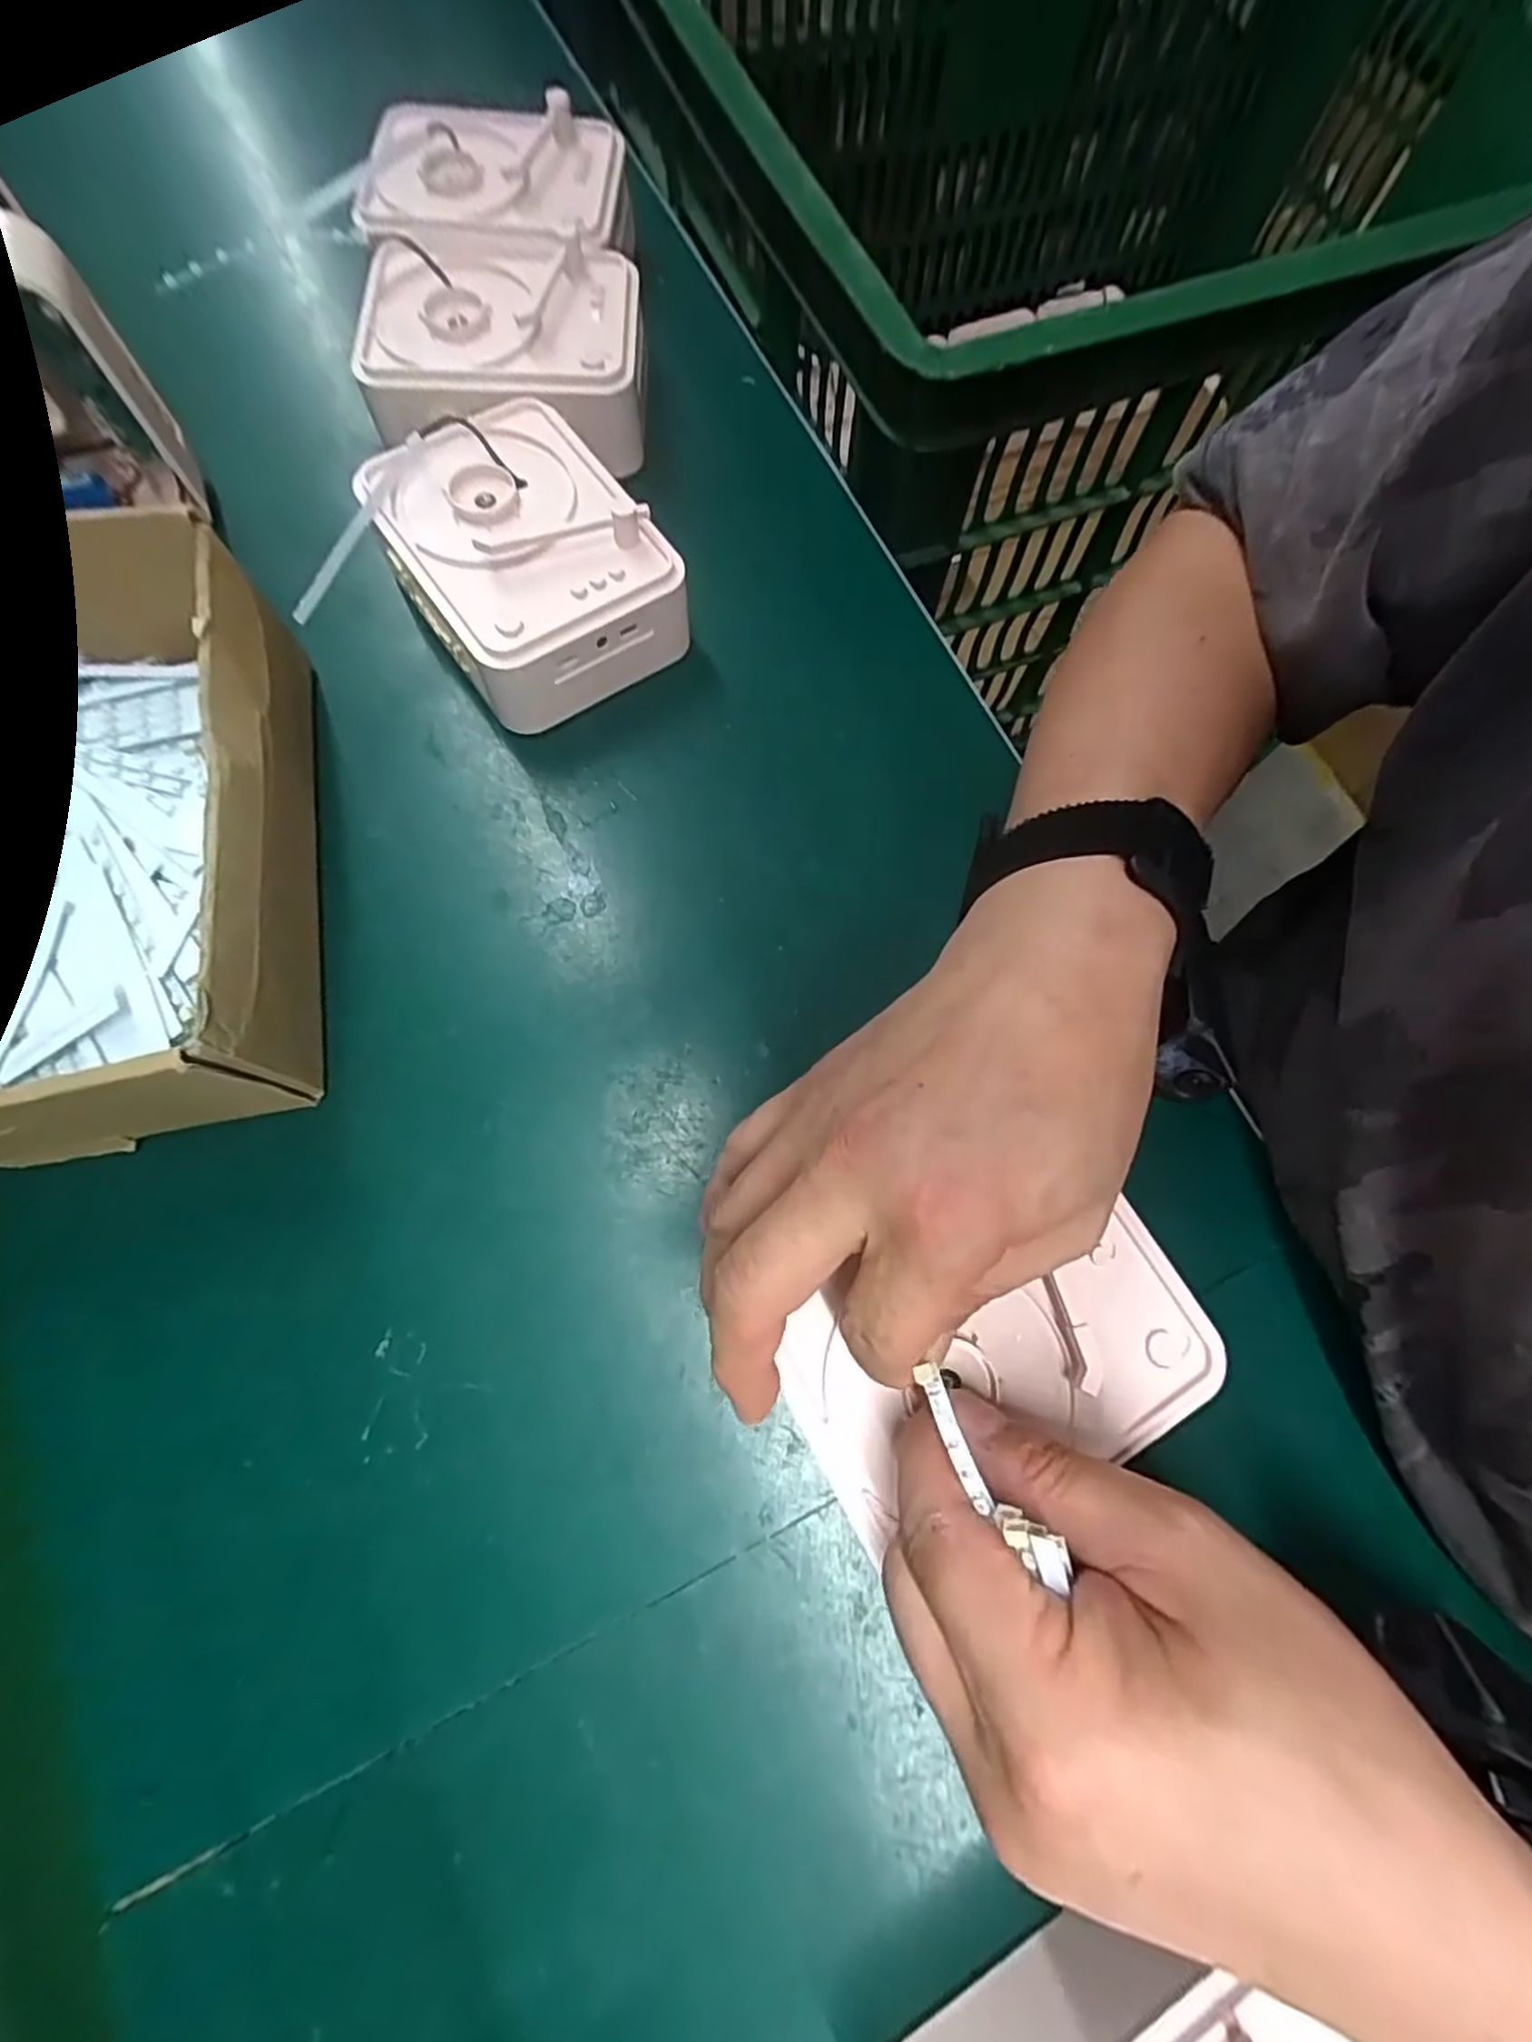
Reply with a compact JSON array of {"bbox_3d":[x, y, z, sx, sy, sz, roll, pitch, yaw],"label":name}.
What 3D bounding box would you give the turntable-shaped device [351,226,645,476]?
[{"bbox_3d":[-0.125,-0.326,0.358,0.129,0.052,0.105,2,72,0],"label":"turntable-shaped device"}]

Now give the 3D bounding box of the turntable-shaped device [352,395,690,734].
[{"bbox_3d":[-0.106,-0.199,0.317,0.097,0.050,0.121,-36,76,-11],"label":"turntable-shaped device"}]

